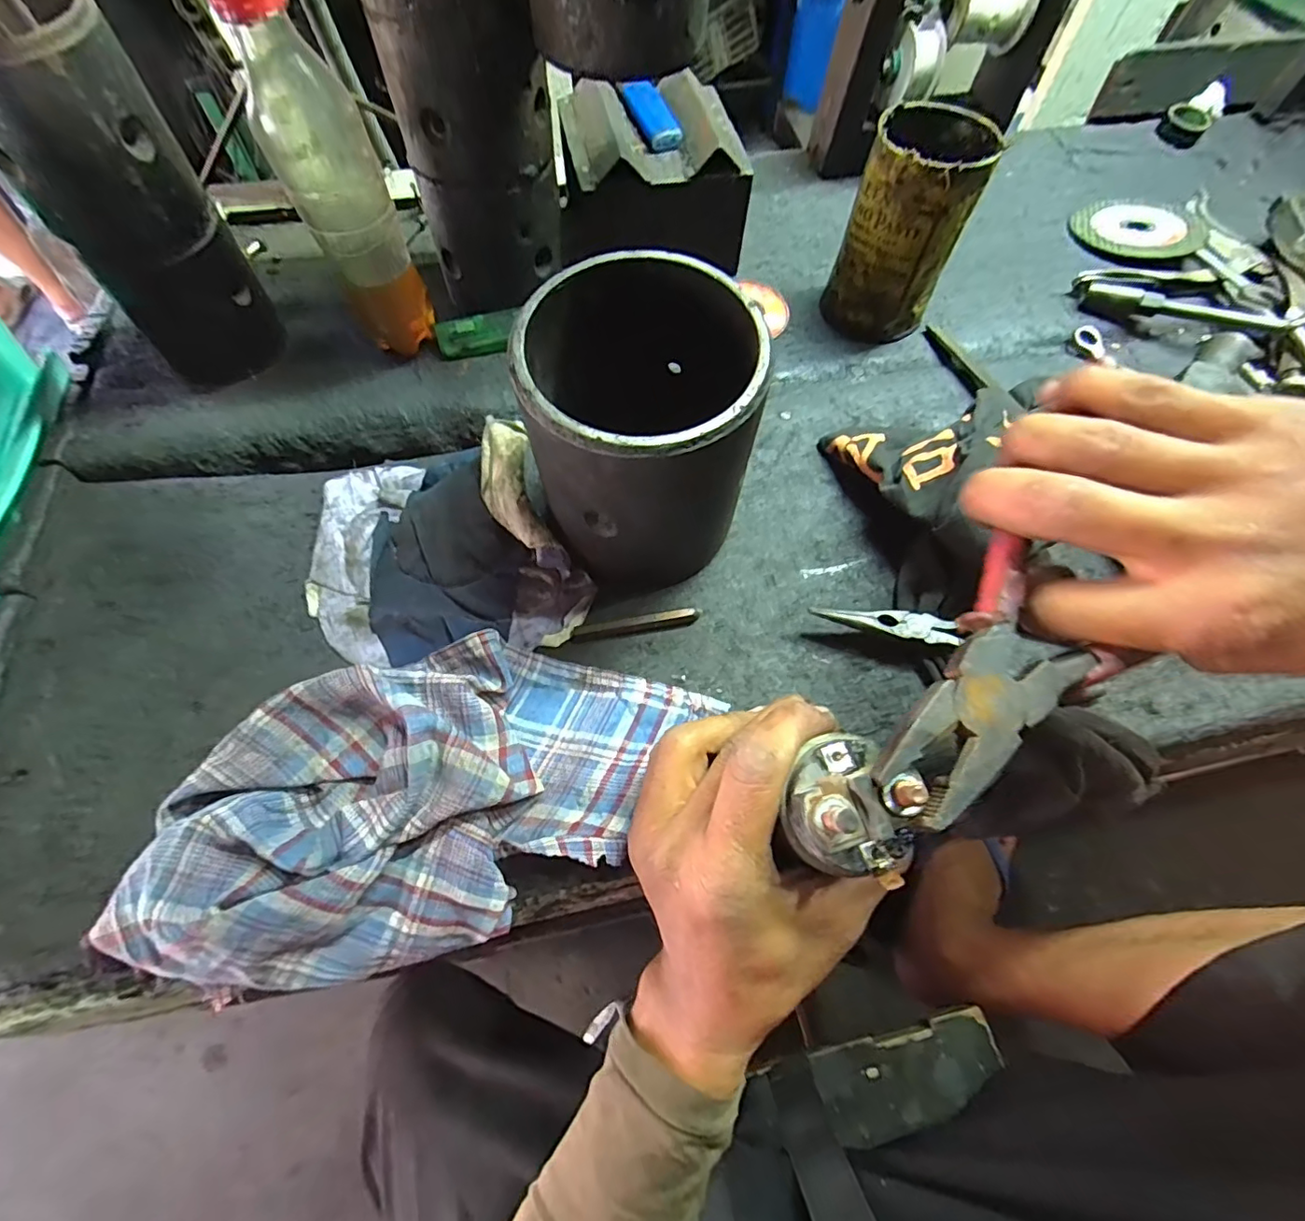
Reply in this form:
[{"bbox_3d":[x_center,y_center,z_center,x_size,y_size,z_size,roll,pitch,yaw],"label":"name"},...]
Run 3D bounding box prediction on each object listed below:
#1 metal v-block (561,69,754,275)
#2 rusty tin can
[{"bbox_3d":[-0.004,-0.311,0.418,0.129,0.092,0.116,-10,63,-6],"label":"metal v-block"},{"bbox_3d":[0.169,-0.253,0.380,0.070,0.116,0.066,0,63,-1],"label":"rusty tin can"}]

